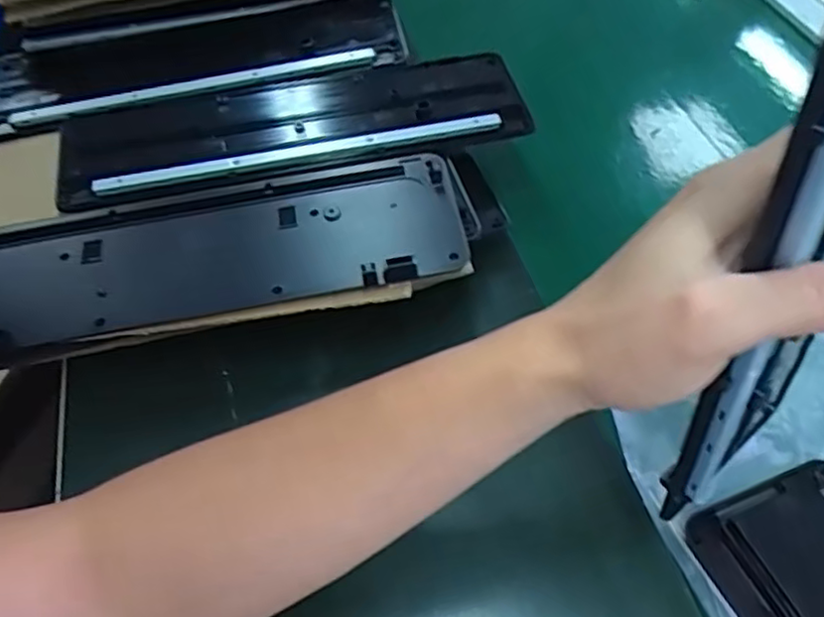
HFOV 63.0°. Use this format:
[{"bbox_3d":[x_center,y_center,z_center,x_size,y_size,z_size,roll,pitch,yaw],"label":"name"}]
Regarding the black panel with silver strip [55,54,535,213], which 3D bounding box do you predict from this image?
[{"bbox_3d":[-0.092,-0.139,0.526,0.364,0.025,0.120,-10,53,-7],"label":"black panel with silver strip"}]

